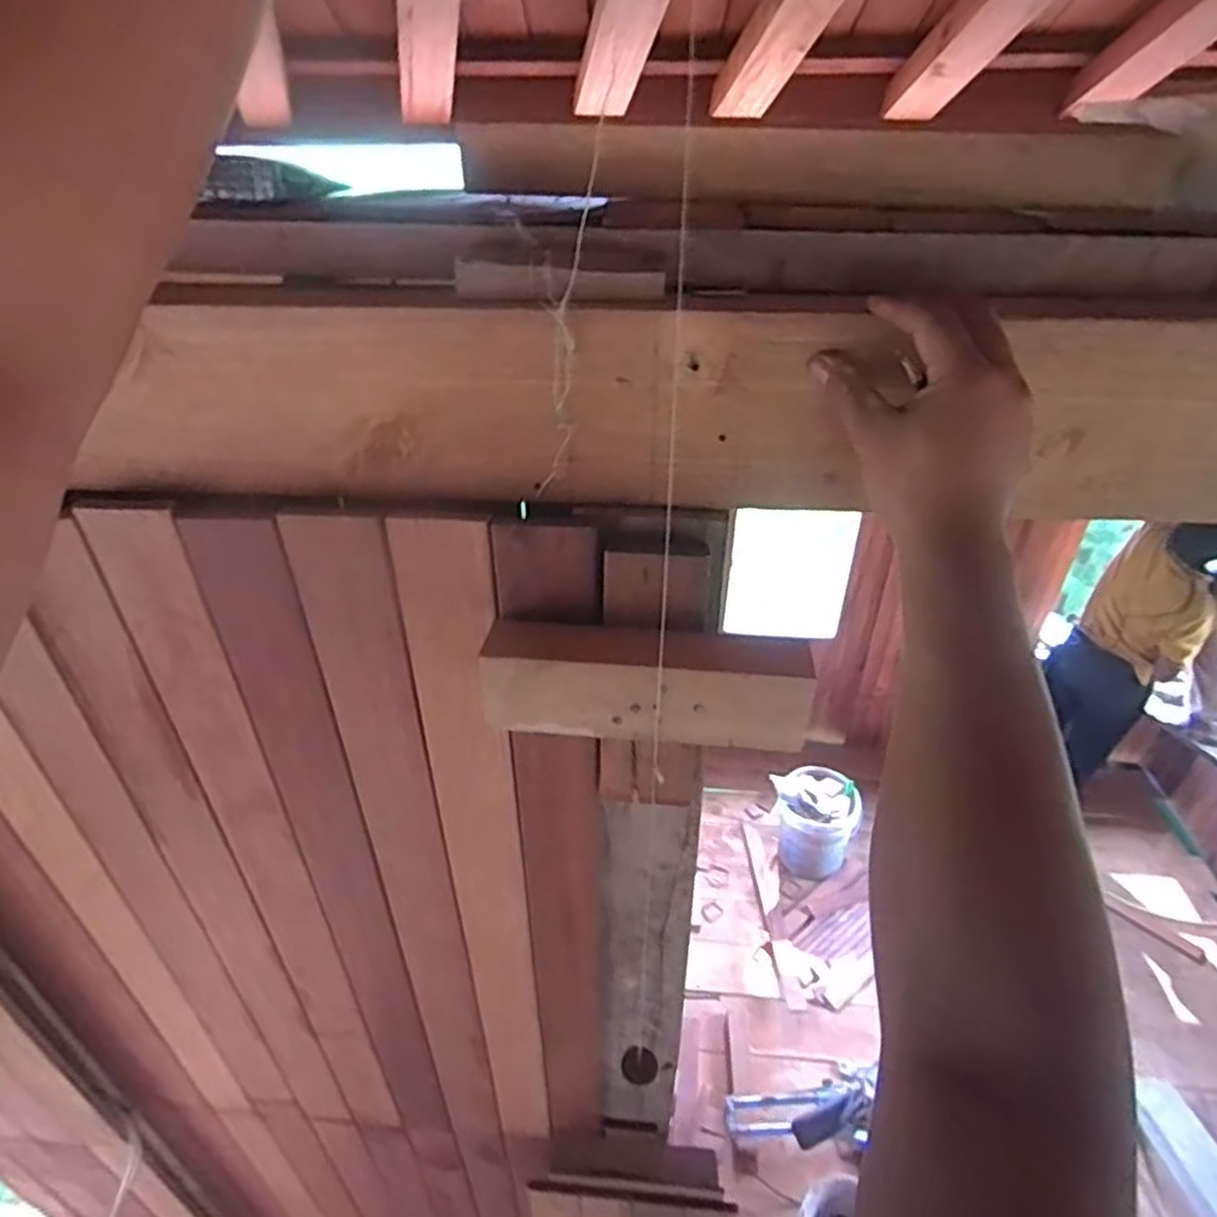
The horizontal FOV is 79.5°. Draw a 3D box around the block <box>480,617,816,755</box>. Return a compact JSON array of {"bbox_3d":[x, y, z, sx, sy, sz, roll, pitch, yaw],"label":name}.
[{"bbox_3d":[0.024,0.047,0.480,0.205,0.068,0.044,3,35,5],"label":"block"}]

